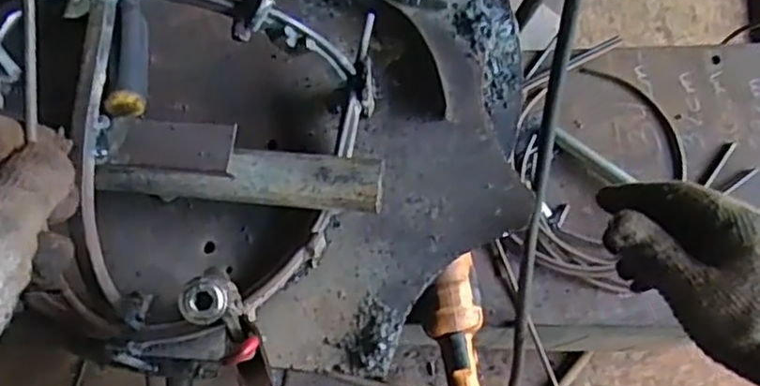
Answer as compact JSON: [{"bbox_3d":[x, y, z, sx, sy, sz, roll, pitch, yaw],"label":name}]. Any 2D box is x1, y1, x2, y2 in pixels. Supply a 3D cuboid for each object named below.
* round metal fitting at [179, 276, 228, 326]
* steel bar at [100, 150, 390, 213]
[{"bbox_3d":[-0.059,0.036,0.235,0.015,0.005,0.015,-2,73,2],"label":"round metal fitting"},{"bbox_3d":[-0.082,-0.011,0.415,0.166,0.014,0.030,5,74,4],"label":"steel bar"}]

